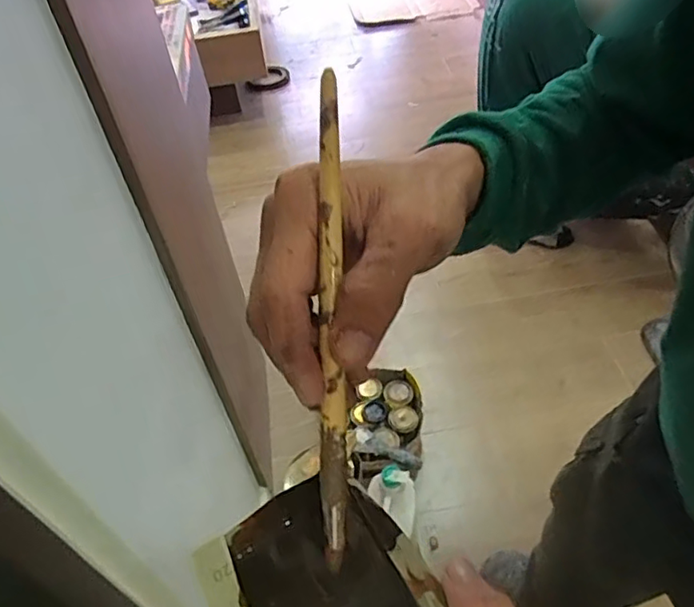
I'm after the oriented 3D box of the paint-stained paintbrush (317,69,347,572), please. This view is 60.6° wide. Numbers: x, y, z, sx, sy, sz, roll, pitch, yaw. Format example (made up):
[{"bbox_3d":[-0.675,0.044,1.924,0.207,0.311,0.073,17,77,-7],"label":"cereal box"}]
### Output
[{"bbox_3d":[-0.006,0.010,0.230,0.010,0.191,0.004,0,7,6],"label":"paint-stained paintbrush"}]

